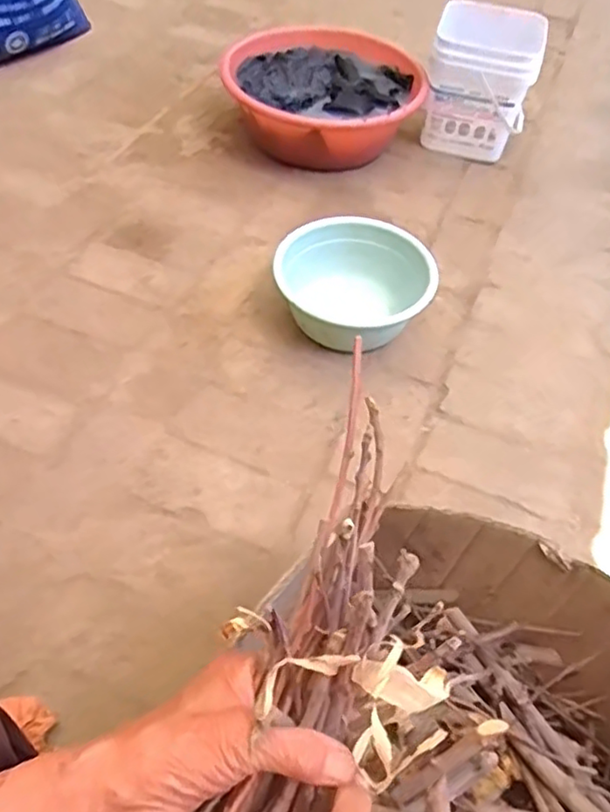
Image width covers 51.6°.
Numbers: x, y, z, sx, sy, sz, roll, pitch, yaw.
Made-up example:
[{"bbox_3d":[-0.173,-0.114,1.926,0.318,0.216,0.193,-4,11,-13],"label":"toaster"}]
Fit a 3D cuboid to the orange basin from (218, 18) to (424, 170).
[{"bbox_3d":[0.048,-0.703,1.459,0.418,0.169,0.425,2,53,-3],"label":"orange basin"}]

